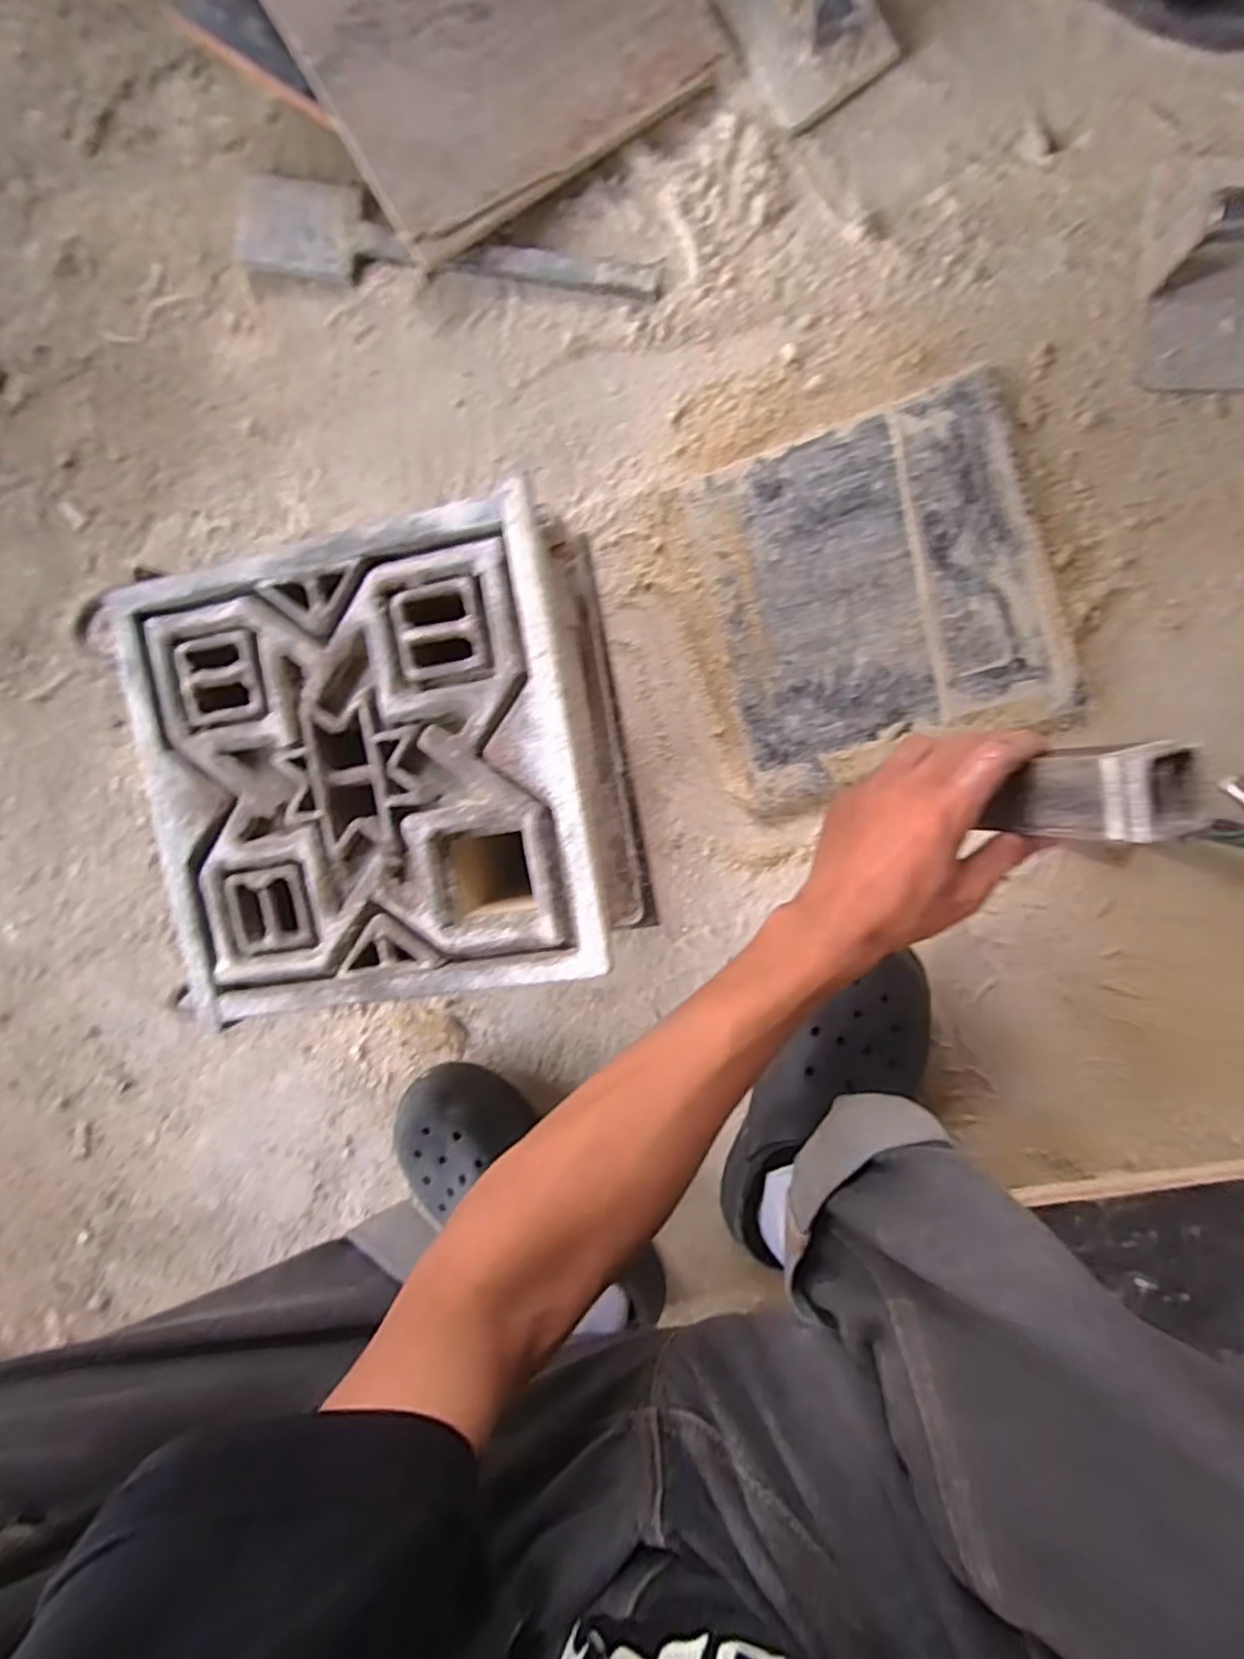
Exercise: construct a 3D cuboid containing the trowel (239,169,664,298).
[{"bbox_3d":[-0.137,-0.437,0.517,0.331,0.015,0.072,13,98,5],"label":"trowel"}]

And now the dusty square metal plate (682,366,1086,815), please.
[{"bbox_3d":[0.189,-0.172,0.515,0.242,0.017,0.251,-17,94,8],"label":"dusty square metal plate"}]

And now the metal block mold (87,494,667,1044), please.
[{"bbox_3d":[-0.123,-0.033,0.383,0.236,0.119,0.226,-10,98,7],"label":"metal block mold"}]

